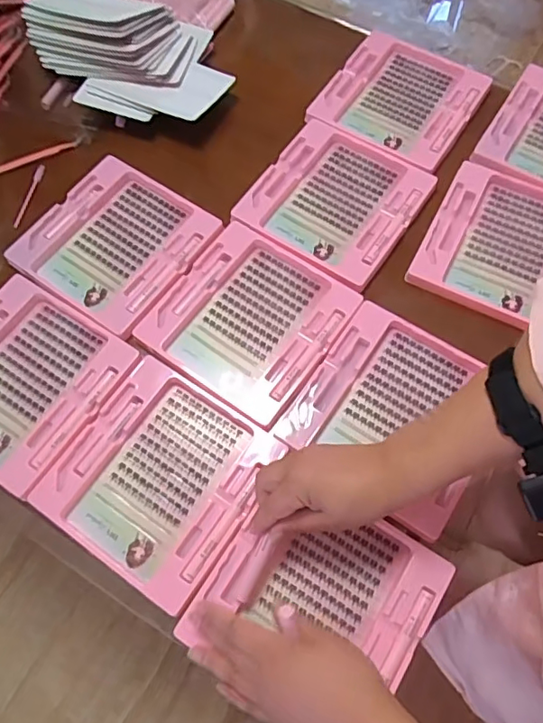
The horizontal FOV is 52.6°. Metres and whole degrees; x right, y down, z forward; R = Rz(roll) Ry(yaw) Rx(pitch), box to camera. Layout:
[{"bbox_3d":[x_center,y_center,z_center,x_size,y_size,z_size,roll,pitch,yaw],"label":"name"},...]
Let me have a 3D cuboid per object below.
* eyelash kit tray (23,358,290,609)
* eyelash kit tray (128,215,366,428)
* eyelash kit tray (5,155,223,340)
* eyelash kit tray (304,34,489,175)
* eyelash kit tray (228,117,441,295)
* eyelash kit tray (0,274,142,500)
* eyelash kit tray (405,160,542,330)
[{"bbox_3d":[-0.113,0.114,0.557,0.193,0.013,0.189,31,69,14],"label":"eyelash kit tray"},{"bbox_3d":[-0.027,-0.052,0.627,0.191,0.015,0.195,33,70,14],"label":"eyelash kit tray"},{"bbox_3d":[-0.191,-0.149,0.672,0.199,0.018,0.189,32,69,14],"label":"eyelash kit tray"},{"bbox_3d":[0.177,-0.366,0.756,0.194,0.016,0.193,30,69,13],"label":"eyelash kit tray"},{"bbox_3d":[0.081,-0.207,0.694,0.195,0.013,0.199,32,69,14],"label":"eyelash kit tray"},{"bbox_3d":[-0.274,0.018,0.604,0.194,0.013,0.194,32,69,14],"label":"eyelash kit tray"},{"bbox_3d":[0.284,-0.144,0.664,0.181,0.017,0.203,26,68,12],"label":"eyelash kit tray"}]

